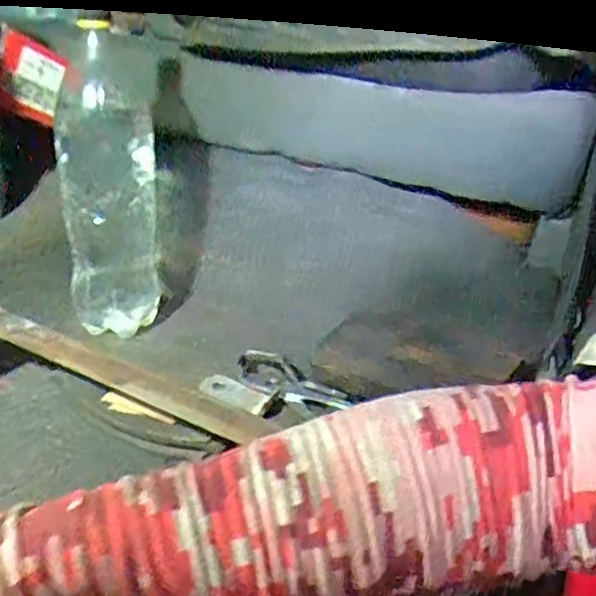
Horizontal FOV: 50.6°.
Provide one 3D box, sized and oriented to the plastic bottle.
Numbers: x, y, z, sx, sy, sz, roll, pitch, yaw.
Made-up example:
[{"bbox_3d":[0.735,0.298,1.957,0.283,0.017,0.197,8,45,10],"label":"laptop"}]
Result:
[{"bbox_3d":[-0.199,-0.106,0.680,0.086,0.285,0.081,16,29,16],"label":"plastic bottle"}]

